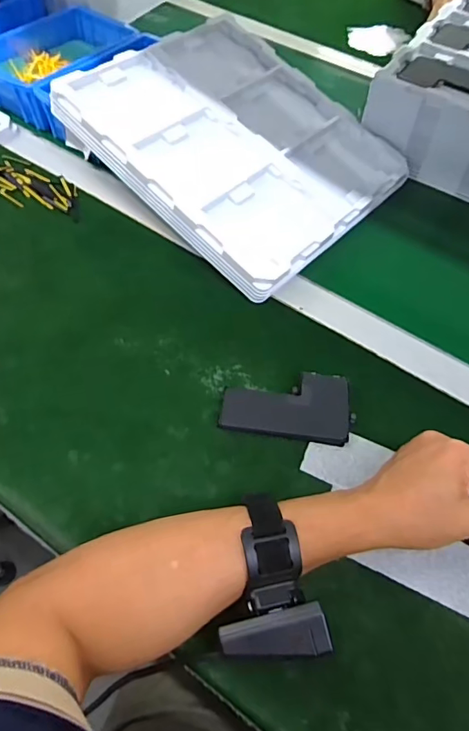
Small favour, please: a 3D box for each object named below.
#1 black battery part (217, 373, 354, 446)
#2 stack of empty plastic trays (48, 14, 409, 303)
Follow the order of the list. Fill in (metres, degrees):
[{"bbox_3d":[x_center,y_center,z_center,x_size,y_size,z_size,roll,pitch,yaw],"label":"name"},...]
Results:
[{"bbox_3d":[0.046,0.033,0.432,0.110,0.008,0.064,8,58,2],"label":"black battery part"},{"bbox_3d":[0.004,-0.261,0.575,0.331,0.028,0.300,44,63,8],"label":"stack of empty plastic trays"}]

